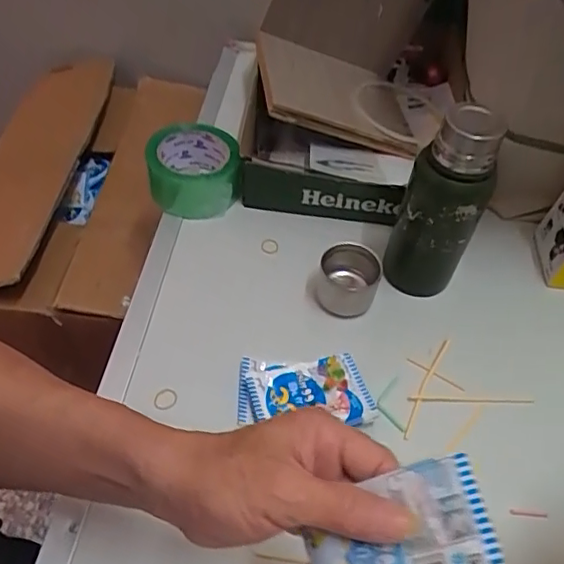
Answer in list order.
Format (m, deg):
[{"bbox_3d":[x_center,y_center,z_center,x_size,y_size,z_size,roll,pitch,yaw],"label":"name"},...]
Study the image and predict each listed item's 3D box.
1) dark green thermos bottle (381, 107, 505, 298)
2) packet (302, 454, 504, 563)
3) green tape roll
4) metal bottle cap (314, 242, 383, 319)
[{"bbox_3d":[0.147,-0.067,0.531,0.069,0.184,0.058,18,52,10],"label":"dark green thermos bottle"},{"bbox_3d":[0.055,0.126,0.271,0.090,0.006,0.063,-24,49,18],"label":"packet"},{"bbox_3d":[-0.101,-0.126,0.649,0.105,0.065,0.100,2,51,-3],"label":"green tape roll"},{"bbox_3d":[0.066,0.002,0.576,0.059,0.062,0.058,2,51,-3],"label":"metal bottle cap"}]

